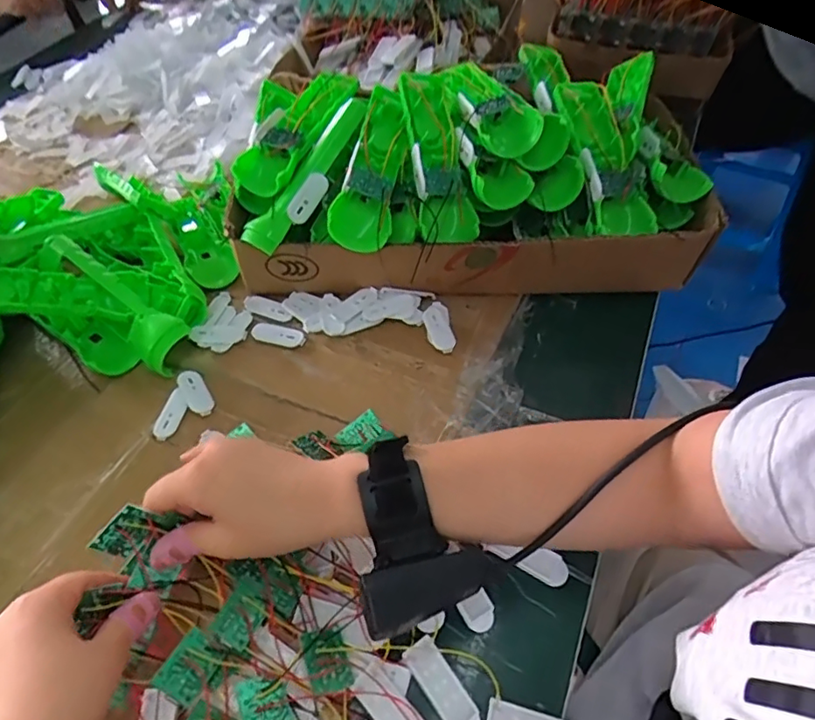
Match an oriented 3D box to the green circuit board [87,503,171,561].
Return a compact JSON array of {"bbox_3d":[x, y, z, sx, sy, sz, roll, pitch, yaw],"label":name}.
[{"bbox_3d":[-0.161,0.102,0.330,0.034,0.030,0.004,-45,37,0],"label":"green circuit board"}]

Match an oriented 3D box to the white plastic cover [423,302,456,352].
[{"bbox_3d":[0.028,-0.030,0.505,0.023,0.005,0.056,-9,51,-3],"label":"white plastic cover"}]

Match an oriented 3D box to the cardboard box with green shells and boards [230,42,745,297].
[{"bbox_3d":[0.048,-0.180,0.546,0.404,0.133,0.265,-3,51,2],"label":"cardboard box with green shells and boards"}]

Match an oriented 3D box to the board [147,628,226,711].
[{"bbox_3d":[-0.123,0.174,0.321,0.026,0.004,0.033,31,44,5],"label":"board"}]

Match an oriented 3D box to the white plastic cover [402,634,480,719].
[{"bbox_3d":[0.021,0.195,0.335,0.020,0.006,0.058,-29,55,-18],"label":"white plastic cover"}]

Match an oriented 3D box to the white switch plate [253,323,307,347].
[{"bbox_3d":[-0.115,-0.023,0.506,0.050,0.005,0.018,14,54,15],"label":"white switch plate"}]

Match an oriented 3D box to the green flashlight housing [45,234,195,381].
[{"bbox_3d":[-0.258,-0.054,0.498,0.163,0.035,0.040,39,63,11],"label":"green flashlight housing"}]

